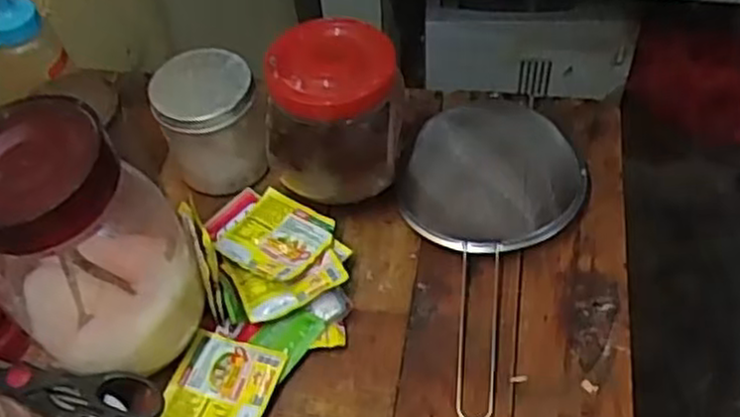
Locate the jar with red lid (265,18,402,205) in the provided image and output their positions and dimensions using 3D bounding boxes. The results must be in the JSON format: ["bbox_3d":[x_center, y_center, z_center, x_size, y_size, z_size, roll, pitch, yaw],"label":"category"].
[{"bbox_3d":[-0.031,-0.080,0.626,0.108,0.107,0.099,-4,50,2],"label":"jar with red lid"}]

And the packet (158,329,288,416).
[{"bbox_3d":[-0.114,0.136,0.566,0.078,0.010,0.082,13,53,15],"label":"packet"}]

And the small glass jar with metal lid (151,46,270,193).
[{"bbox_3d":[-0.142,-0.078,0.671,0.085,0.100,0.086,-2,51,3],"label":"small glass jar with metal lid"}]

